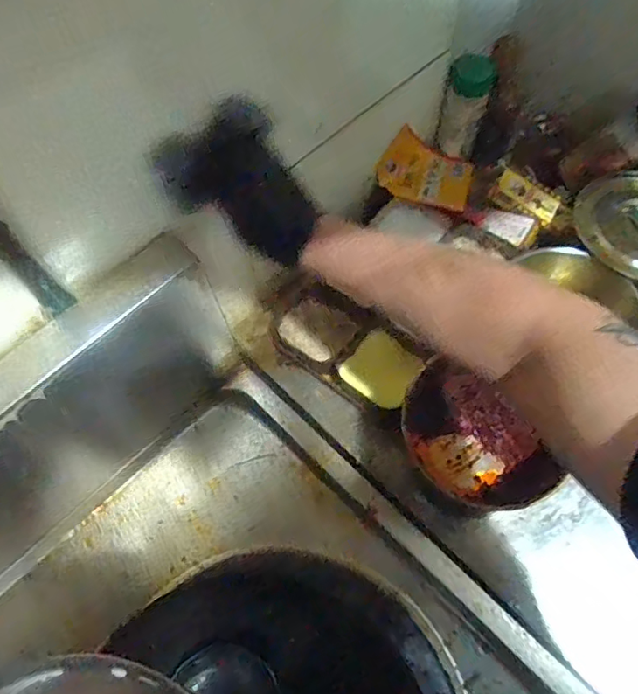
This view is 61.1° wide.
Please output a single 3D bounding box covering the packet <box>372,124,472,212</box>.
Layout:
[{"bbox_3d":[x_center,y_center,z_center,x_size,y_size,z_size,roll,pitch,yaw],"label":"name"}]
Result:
[{"bbox_3d":[0.165,-0.264,0.830,0.142,0.028,0.093,32,97,9],"label":"packet"}]

